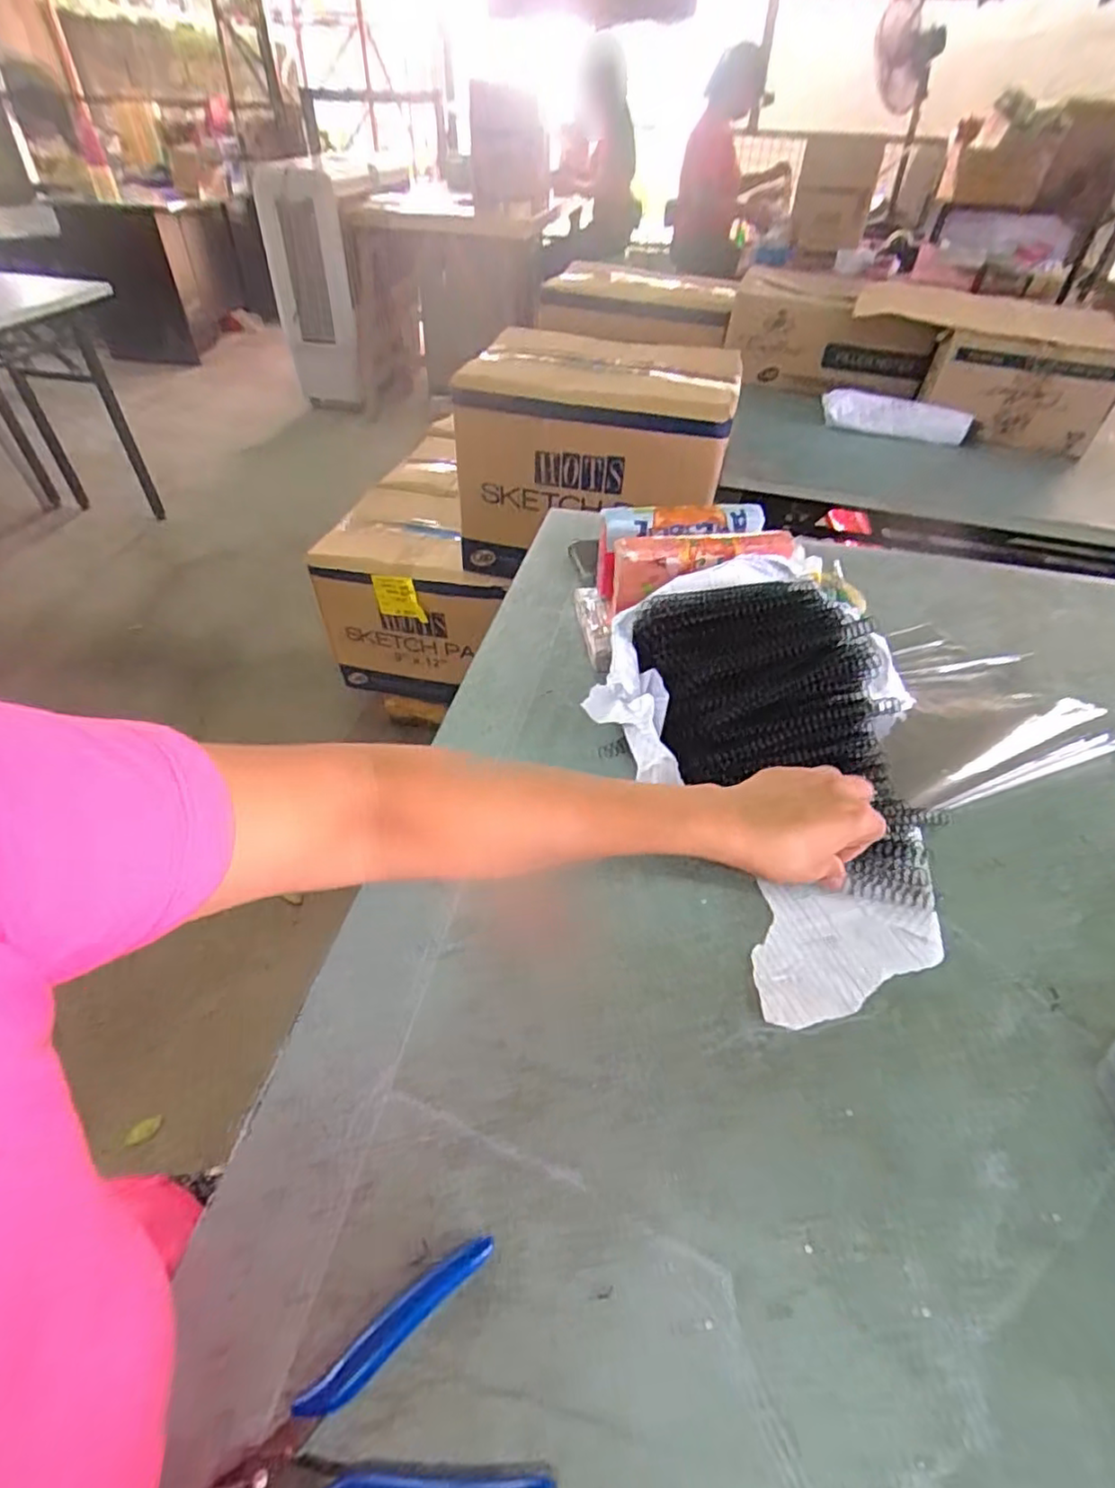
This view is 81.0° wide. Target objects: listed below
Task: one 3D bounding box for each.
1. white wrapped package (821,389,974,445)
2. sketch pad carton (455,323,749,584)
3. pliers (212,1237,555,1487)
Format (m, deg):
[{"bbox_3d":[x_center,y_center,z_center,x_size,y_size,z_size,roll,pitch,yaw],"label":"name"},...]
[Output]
[{"bbox_3d":[0.766,-0.746,1.475,0.316,0.056,0.082,6,46,3],"label":"white wrapped package"},{"bbox_3d":[0.079,-0.577,1.317,0.484,0.334,0.387,11,46,9],"label":"sketch pad carton"},{"bbox_3d":[-0.070,0.272,0.257,0.114,0.011,0.083,-16,48,-19],"label":"pliers"}]

